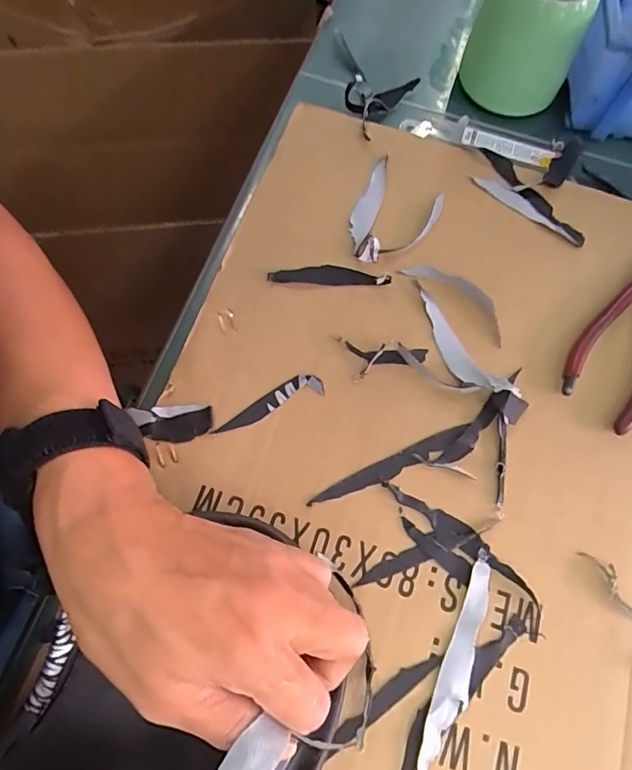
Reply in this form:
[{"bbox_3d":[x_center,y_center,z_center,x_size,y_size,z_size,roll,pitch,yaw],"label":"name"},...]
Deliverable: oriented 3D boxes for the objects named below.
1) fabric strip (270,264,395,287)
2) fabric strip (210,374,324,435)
[{"bbox_3d":[0.009,-0.074,0.324,0.079,0.008,0.014,2,70,0],"label":"fabric strip"},{"bbox_3d":[-0.029,0.011,0.293,0.069,0.004,0.016,-21,72,-9],"label":"fabric strip"}]

